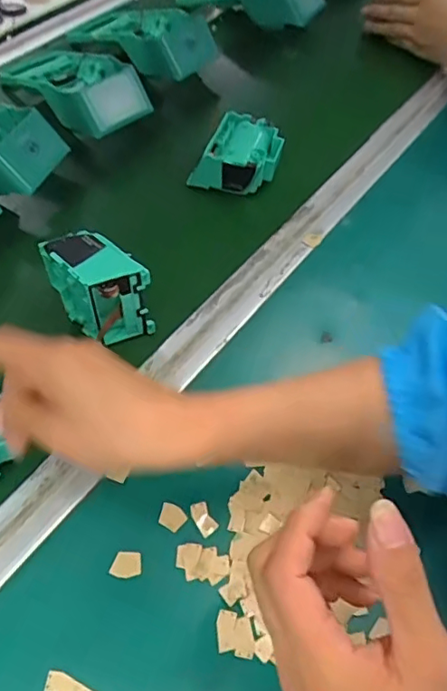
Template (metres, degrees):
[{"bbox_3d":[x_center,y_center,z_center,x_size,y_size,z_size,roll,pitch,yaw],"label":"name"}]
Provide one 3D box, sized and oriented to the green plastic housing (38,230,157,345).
[{"bbox_3d":[-0.092,-0.040,0.406,0.073,0.076,0.039,39,63,22],"label":"green plastic housing"}]

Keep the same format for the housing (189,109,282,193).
[{"bbox_3d":[0.015,-0.177,0.525,0.073,0.050,0.068,17,57,10],"label":"housing"}]

